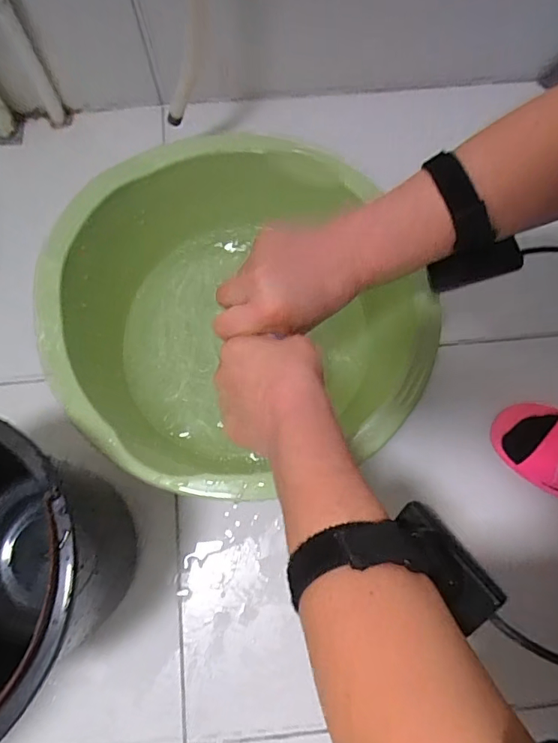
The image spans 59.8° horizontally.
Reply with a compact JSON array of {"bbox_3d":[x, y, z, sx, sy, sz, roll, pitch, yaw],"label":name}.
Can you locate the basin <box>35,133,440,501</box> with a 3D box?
[{"bbox_3d":[-0.048,-0.045,0.514,0.333,0.175,0.330,0,74,0],"label":"basin"}]

